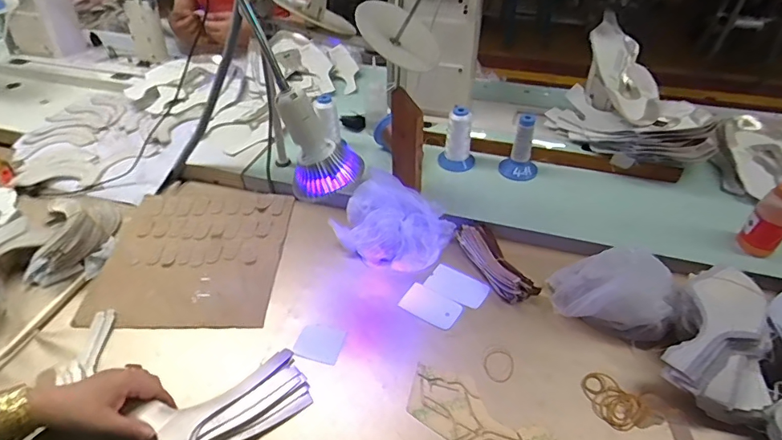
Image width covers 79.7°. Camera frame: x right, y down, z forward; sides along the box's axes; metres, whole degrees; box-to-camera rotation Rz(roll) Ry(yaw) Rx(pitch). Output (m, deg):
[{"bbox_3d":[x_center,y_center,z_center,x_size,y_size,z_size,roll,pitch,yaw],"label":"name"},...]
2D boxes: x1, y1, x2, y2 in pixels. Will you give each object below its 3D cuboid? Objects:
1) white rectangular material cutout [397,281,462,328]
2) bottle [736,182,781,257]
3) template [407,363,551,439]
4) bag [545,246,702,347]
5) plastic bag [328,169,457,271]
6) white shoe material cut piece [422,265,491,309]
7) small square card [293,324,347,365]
[{"bbox_3d":[0.058,0.124,0.678,0.086,0.004,0.049,25,52,28],"label":"white rectangular material cutout"},{"bbox_3d":[0.542,-0.006,0.658,0.039,0.134,0.050,-32,50,-29],"label":"bottle"},{"bbox_3d":[0.097,0.233,0.554,0.168,0.004,0.075,24,50,26],"label":"template"},{"bbox_3d":[0.306,0.084,0.613,0.173,0.115,0.087,14,47,16],"label":"bag"},{"bbox_3d":[0.001,0.006,0.752,0.170,0.069,0.131,24,51,24],"label":"plastic bag"},{"bbox_3d":[0.101,0.098,0.702,0.091,0.006,0.051,23,49,29],"label":"white shoe material cut piece"},{"bbox_3d":[-0.095,0.164,0.633,0.062,0.005,0.049,14,50,13],"label":"small square card"}]

